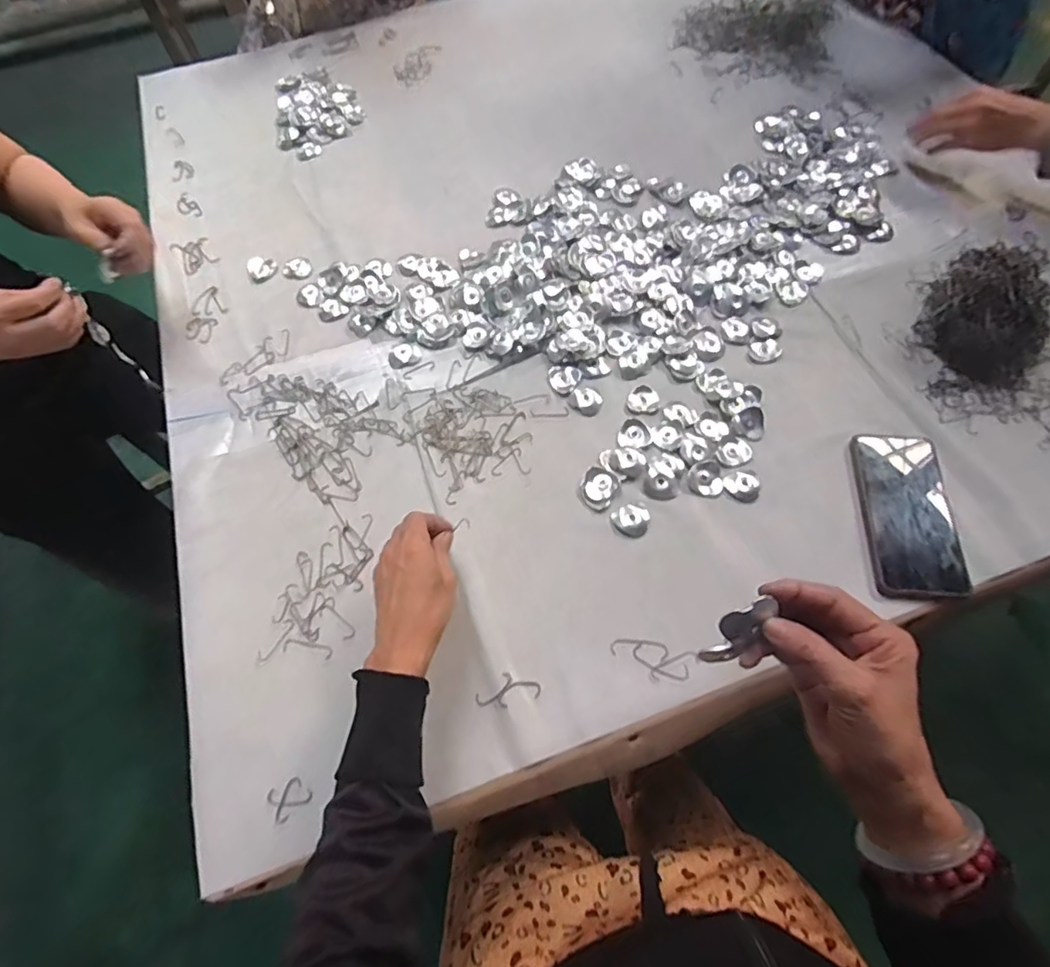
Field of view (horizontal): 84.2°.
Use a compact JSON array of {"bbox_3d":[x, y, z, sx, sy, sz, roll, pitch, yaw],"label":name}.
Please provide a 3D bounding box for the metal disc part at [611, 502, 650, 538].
[{"bbox_3d":[0.108,0.036,0.579,0.038,0.004,0.036,-1,63,2],"label":"metal disc part"}]

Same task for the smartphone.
[{"bbox_3d":[0.368,0.026,0.559,0.079,0.018,0.175,3,64,4],"label":"smartphone"}]

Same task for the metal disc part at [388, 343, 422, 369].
[{"bbox_3d":[-0.142,-0.151,0.686,0.038,0.004,0.034,-17,64,-6],"label":"metal disc part"}]

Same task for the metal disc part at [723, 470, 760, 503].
[{"bbox_3d":[0.222,0.002,0.587,0.035,0.006,0.034,-1,63,2],"label":"metal disc part"}]

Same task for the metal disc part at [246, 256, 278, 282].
[{"bbox_3d":[-0.343,-0.280,0.755,0.034,0.016,0.031,-3,63,1],"label":"metal disc part"}]

